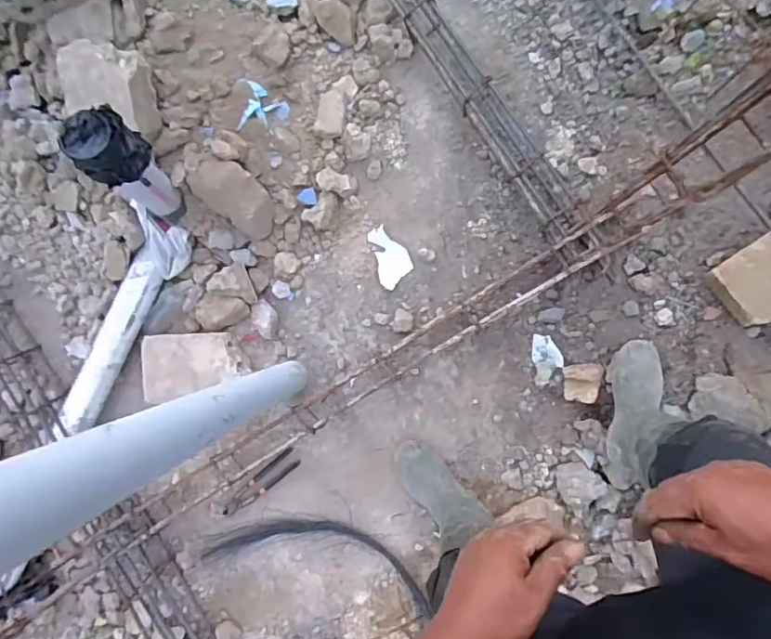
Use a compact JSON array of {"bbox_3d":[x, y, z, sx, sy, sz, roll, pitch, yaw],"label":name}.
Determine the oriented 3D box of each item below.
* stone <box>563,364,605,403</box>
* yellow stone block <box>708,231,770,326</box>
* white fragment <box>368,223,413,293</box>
[{"bbox_3d":[0.433,0.140,1.181,0.079,0.057,0.085,-1,91,5],"label":"stone"},{"bbox_3d":[0.775,-0.063,1.090,0.155,0.089,0.191,-31,88,5],"label":"yellow stone block"},{"bbox_3d":[0.014,-0.147,1.255,0.080,0.009,0.142,-16,90,5],"label":"white fragment"}]

